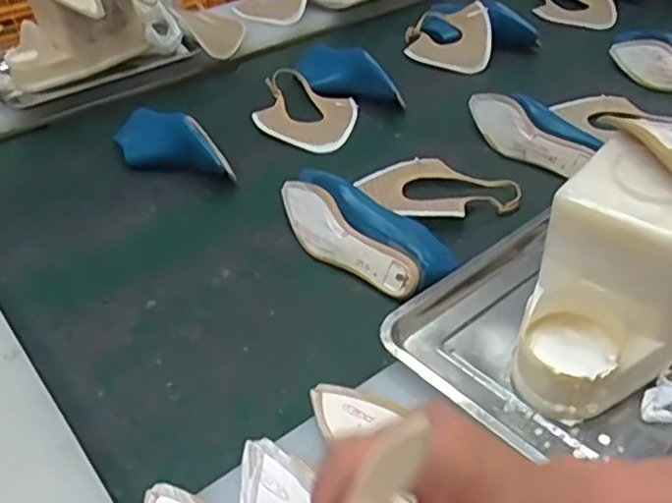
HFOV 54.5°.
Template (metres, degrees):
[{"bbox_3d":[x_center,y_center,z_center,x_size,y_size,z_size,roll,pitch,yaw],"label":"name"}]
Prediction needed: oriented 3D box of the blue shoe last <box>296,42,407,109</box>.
[{"bbox_3d":[0.030,-0.332,1.218,0.230,0.074,0.066,26,48,31],"label":"blue shoe last"}]

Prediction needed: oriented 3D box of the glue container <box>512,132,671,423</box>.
[{"bbox_3d":[0.252,0.023,0.585,0.137,0.172,0.200,19,45,25],"label":"glue container"}]

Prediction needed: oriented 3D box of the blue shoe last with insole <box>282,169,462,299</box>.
[{"bbox_3d":[0.028,-0.034,0.858,0.289,0.077,0.108,27,48,31],"label":"blue shoe last with insole"}]

